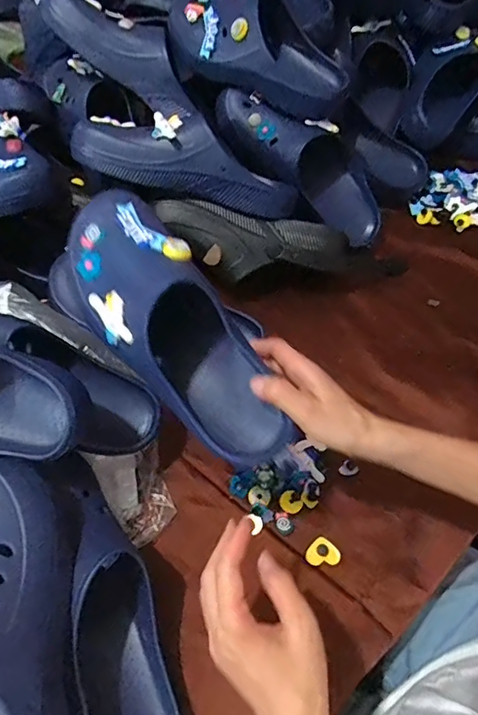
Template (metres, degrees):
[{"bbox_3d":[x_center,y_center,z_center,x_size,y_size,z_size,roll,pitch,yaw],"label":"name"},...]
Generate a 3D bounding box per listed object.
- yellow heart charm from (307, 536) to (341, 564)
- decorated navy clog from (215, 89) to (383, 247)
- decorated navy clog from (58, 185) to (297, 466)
[{"bbox_3d":[0.085,0.200,0.495,0.030,0.007,0.028,39,65,22],"label":"yellow heart charm"},{"bbox_3d":[0.092,-0.277,0.695,0.281,0.082,0.085,36,58,-6],"label":"decorated navy clog"},{"bbox_3d":[-0.058,-0.026,0.422,0.100,0.084,0.273,-36,87,-23],"label":"decorated navy clog"}]

